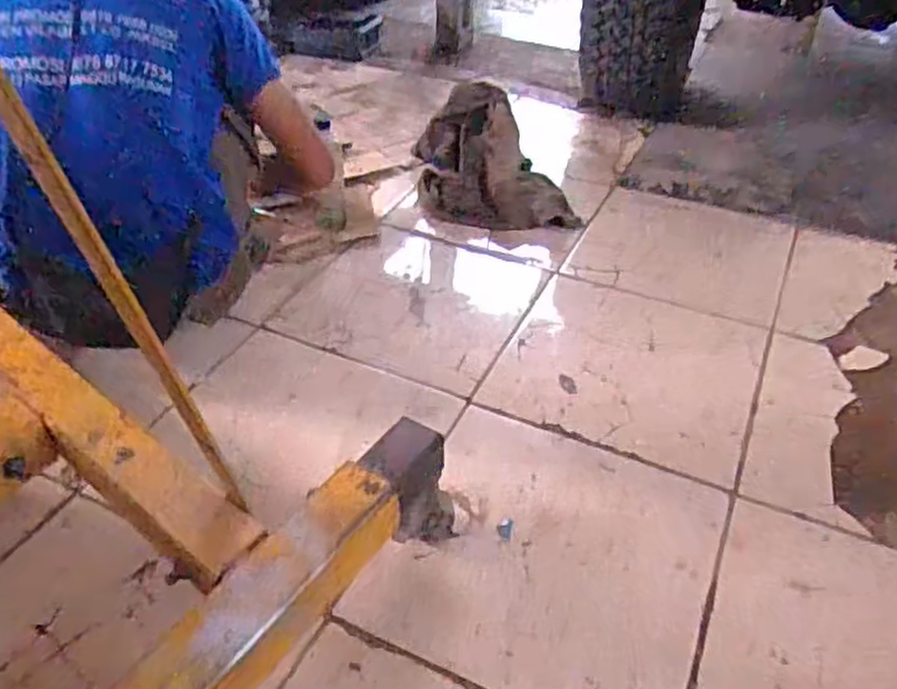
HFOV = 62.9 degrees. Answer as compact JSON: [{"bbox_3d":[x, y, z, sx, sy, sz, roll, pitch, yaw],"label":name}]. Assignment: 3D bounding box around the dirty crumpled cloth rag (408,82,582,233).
[{"bbox_3d":[0.097,-0.412,1.576,0.330,0.185,0.307,0,41,-1],"label":"dirty crumpled cloth rag"}]

